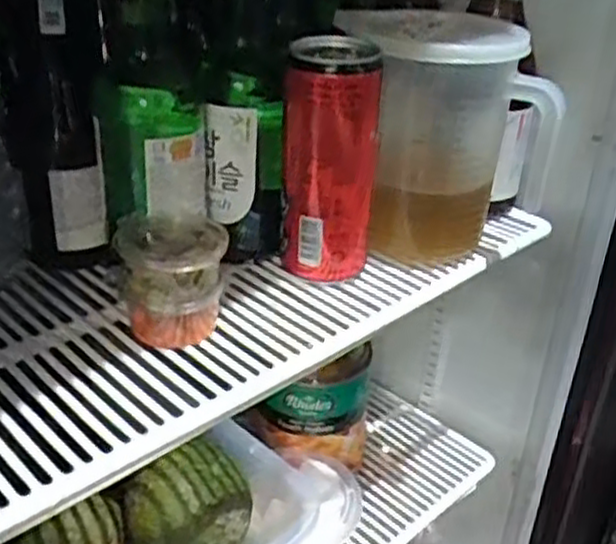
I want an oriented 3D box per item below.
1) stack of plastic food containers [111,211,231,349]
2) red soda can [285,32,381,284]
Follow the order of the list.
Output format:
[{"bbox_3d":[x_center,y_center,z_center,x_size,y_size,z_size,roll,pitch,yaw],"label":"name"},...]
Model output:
[{"bbox_3d":[-0.077,0.006,0.439,0.058,0.064,0.056,-3,30,-11],"label":"stack of plastic food containers"},{"bbox_3d":[0.013,-0.068,0.480,0.054,0.139,0.050,2,30,-1],"label":"red soda can"}]

